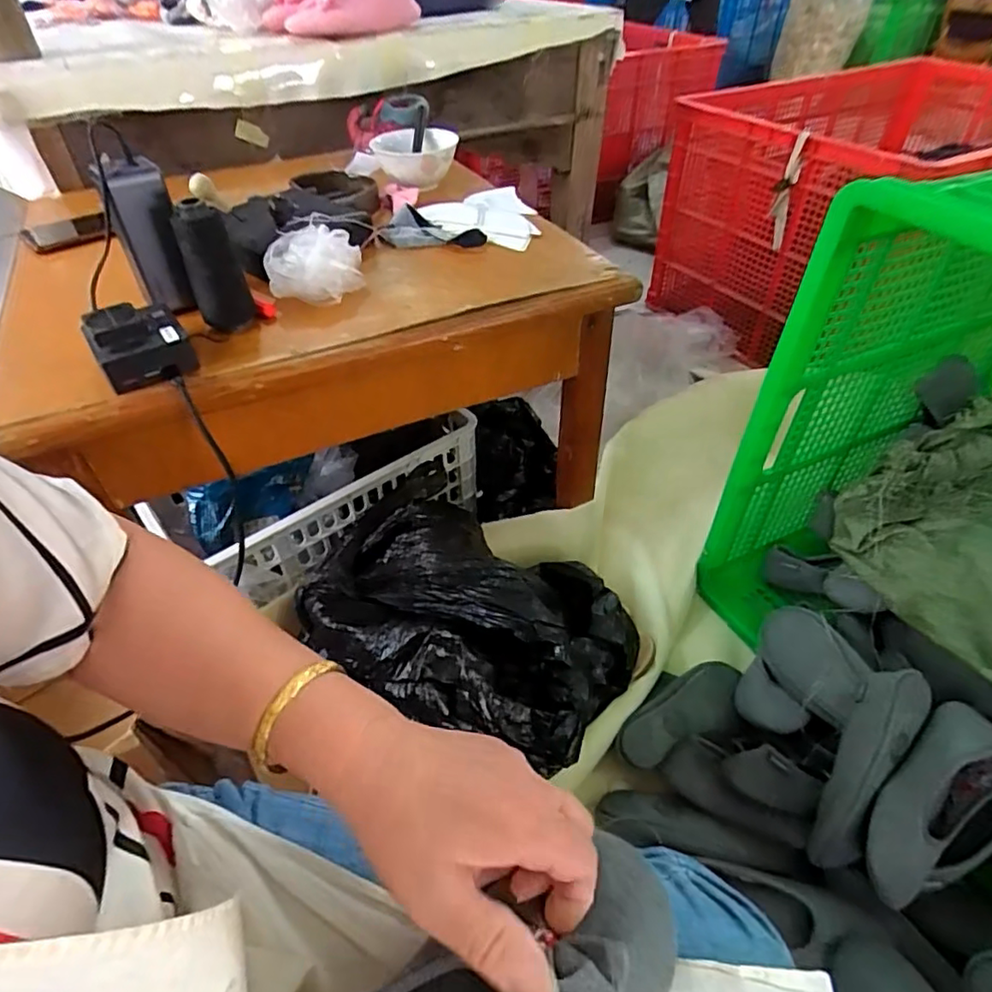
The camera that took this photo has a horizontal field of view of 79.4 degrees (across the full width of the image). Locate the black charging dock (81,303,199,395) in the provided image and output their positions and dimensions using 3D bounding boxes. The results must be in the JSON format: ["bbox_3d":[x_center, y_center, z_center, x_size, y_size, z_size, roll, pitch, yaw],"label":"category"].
[{"bbox_3d":[-0.304,-0.130,0.508,0.072,0.043,0.080,-28,51,-25],"label":"black charging dock"}]

